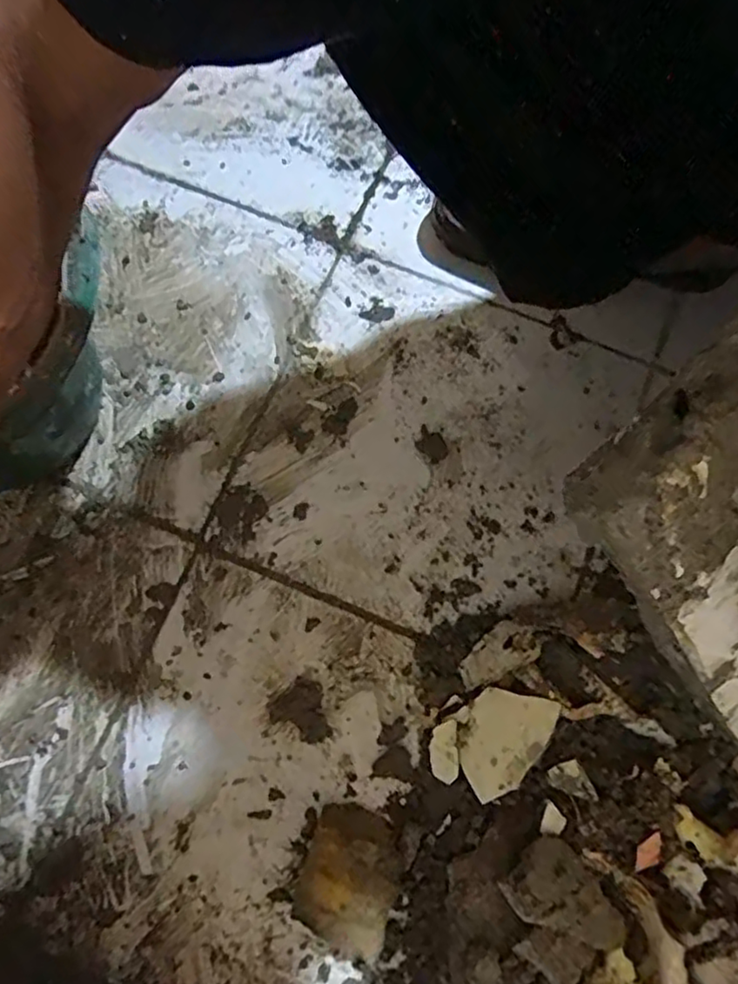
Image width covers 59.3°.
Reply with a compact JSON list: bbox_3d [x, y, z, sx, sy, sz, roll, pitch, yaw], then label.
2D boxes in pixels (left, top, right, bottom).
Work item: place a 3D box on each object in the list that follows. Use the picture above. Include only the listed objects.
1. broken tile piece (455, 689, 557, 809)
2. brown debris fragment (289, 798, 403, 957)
[{"bbox_3d":[0.094,0.177,0.468,0.056,0.004,0.082,32,90,35],"label":"broken tile piece"},{"bbox_3d":[-0.014,0.268,0.449,0.068,0.045,0.087,19,75,3],"label":"brown debris fragment"}]

